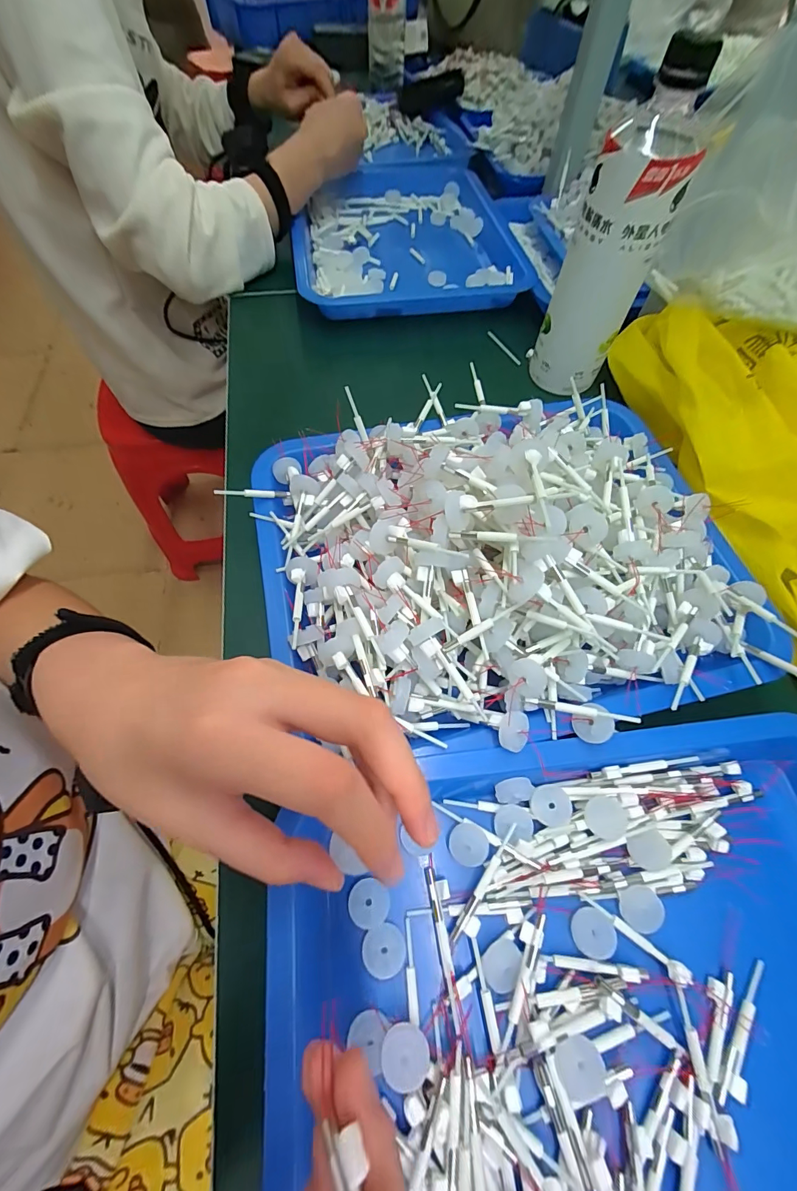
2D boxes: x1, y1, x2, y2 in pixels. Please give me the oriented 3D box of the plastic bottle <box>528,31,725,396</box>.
[{"bbox_3d":[0.171,-0.276,0.341,0.068,0.201,0.061,33,67,14],"label":"plastic bottle"}]

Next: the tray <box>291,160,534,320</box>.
[{"bbox_3d":[0.003,-0.472,0.546,0.271,0.039,0.369,-7,63,-5],"label":"tray"}]

